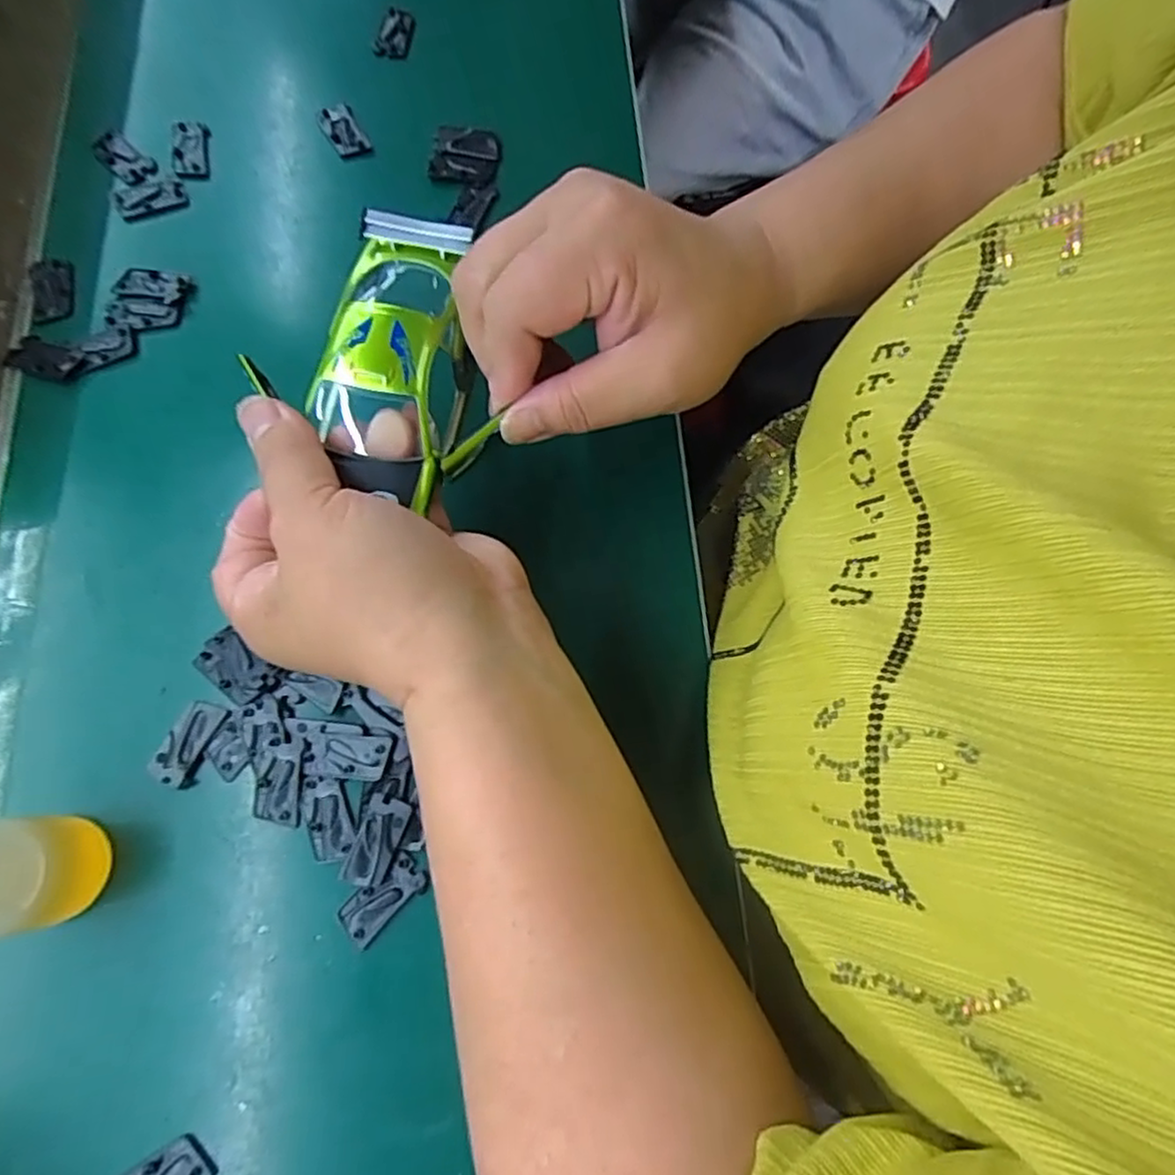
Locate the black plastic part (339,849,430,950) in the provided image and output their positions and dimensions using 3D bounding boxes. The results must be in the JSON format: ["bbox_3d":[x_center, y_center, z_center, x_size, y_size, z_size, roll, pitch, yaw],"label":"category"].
[{"bbox_3d":[-0.077,0.116,0.265,0.033,0.004,0.016,-42,79,-13],"label":"black plastic part"}]

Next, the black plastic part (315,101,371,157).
[{"bbox_3d":[-0.129,-0.240,0.371,0.018,0.007,0.031,-28,76,-10],"label":"black plastic part"}]

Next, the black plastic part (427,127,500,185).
[{"bbox_3d":[-0.065,-0.224,0.369,0.035,0.007,0.033,6,73,0],"label":"black plastic part"}]

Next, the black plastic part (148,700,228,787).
[{"bbox_3d":[-0.158,0.061,0.279,0.018,0.004,0.034,22,74,4],"label":"black plastic part"}]

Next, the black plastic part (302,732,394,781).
[{"bbox_3d":[-0.094,0.066,0.276,0.033,0.004,0.017,3,73,-1],"label":"black plastic part"}]

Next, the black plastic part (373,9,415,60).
[{"bbox_3d":[-0.107,-0.306,0.394,0.021,0.011,0.030,4,73,-1],"label":"black plastic part"}]

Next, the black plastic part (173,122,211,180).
[{"bbox_3d":[-0.204,-0.224,0.363,0.018,0.005,0.033,-6,74,-4],"label":"black plastic part"}]

